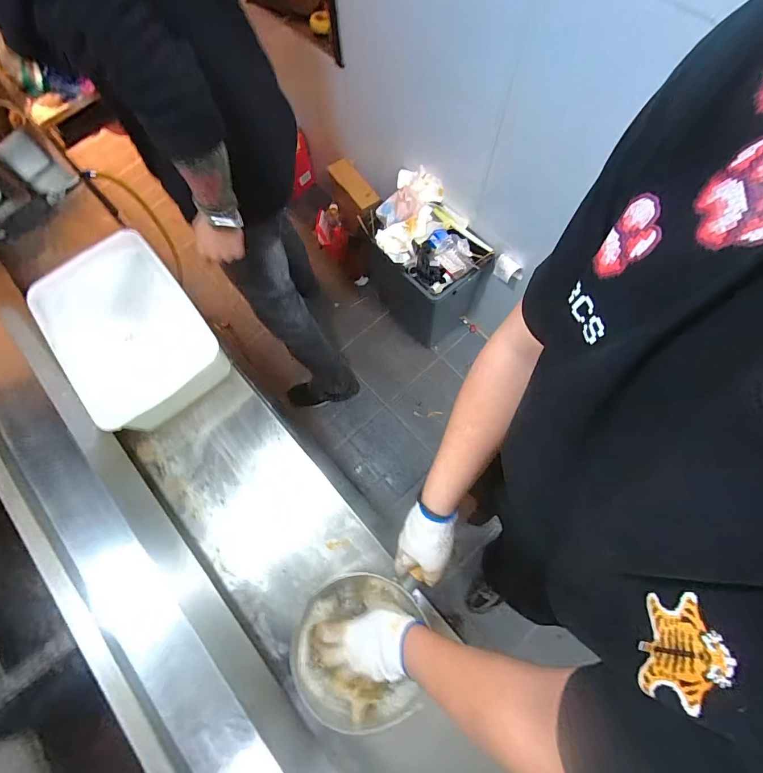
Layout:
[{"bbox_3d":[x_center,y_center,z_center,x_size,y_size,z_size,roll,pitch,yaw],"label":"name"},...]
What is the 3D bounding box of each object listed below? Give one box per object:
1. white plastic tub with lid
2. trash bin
[{"bbox_3d":[-0.461,-0.096,0.748,0.237,0.119,0.342,-37,73,-10],"label":"white plastic tub with lid"},{"bbox_3d":[0.129,-0.381,1.370,0.381,0.511,0.297,42,78,15],"label":"trash bin"}]

